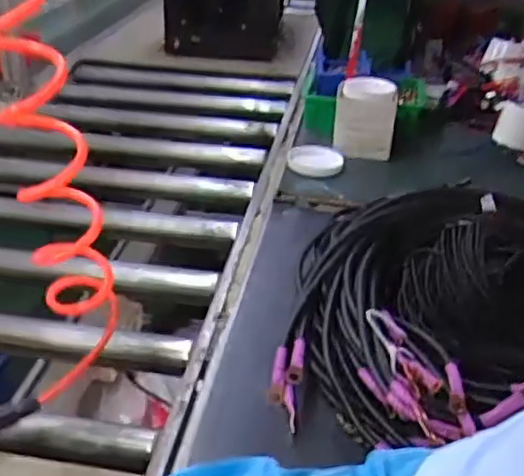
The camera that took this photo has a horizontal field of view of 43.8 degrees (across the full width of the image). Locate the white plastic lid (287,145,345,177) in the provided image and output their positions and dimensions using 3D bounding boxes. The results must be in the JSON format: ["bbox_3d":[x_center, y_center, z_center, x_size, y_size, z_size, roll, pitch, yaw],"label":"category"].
[{"bbox_3d":[0.094,-0.138,1.165,0.095,0.013,0.099,3,46,-3],"label":"white plastic lid"}]

